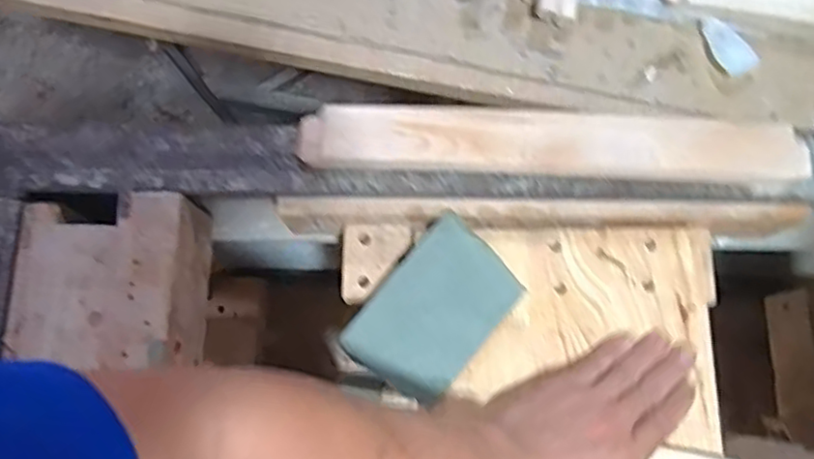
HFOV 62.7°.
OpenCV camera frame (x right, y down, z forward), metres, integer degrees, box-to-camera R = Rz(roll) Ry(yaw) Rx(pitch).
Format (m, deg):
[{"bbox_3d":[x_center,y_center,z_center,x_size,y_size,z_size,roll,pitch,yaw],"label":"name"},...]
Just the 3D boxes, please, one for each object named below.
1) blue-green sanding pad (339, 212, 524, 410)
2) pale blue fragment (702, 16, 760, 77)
[{"bbox_3d":[0.022,0.067,0.545,0.092,0.018,0.136,40,80,9],"label":"blue-green sanding pad"},{"bbox_3d":[0.296,-0.169,0.618,0.028,0.006,0.061,-39,83,14],"label":"pale blue fragment"}]

